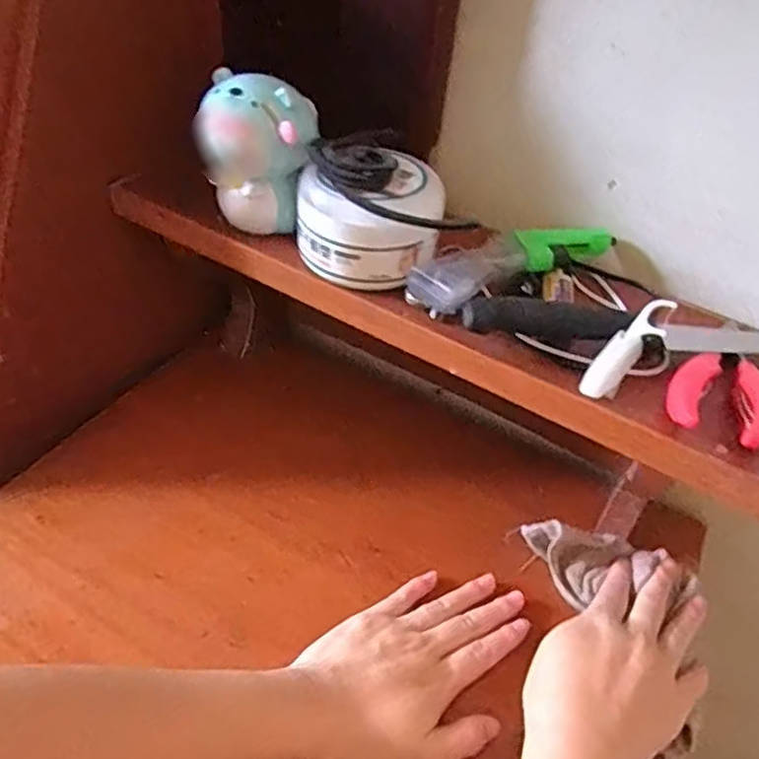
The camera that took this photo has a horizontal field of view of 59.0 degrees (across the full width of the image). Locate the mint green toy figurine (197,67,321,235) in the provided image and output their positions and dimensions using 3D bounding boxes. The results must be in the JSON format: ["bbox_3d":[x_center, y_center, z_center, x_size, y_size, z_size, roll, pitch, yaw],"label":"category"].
[{"bbox_3d":[-0.082,-0.149,0.449,0.074,0.095,0.063,-3,43,-11],"label":"mint green toy figurine"}]

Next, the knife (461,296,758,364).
[{"bbox_3d":[0.160,-0.029,0.394,0.226,0.025,0.022,4,42,-4],"label":"knife"}]

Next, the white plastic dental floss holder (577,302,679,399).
[{"bbox_3d":[0.143,-0.017,0.386,0.018,0.015,0.076,37,74,29],"label":"white plastic dental floss holder"}]

